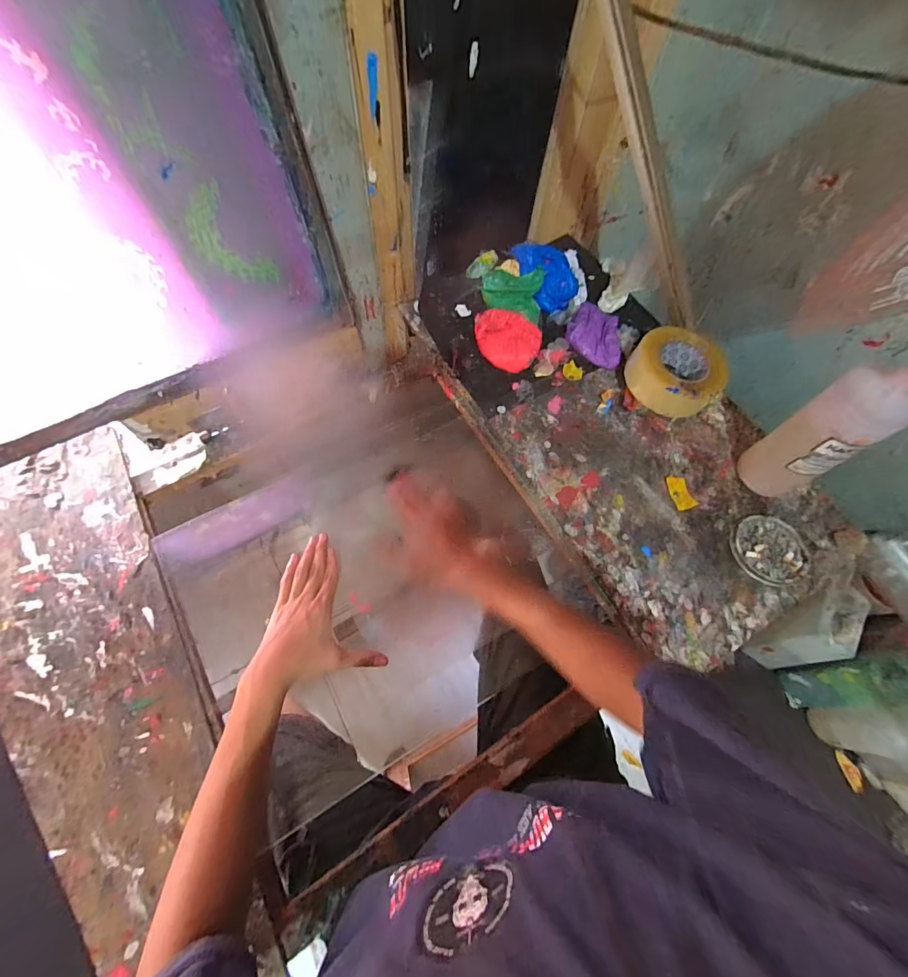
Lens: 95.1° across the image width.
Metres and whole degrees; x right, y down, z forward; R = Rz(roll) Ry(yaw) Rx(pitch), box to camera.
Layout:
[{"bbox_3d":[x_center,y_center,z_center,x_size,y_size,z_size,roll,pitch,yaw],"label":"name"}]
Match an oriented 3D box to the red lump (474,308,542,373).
[{"bbox_3d":[0.085,-0.255,0.715,0.125,0.043,0.093,23,67,7],"label":"red lump"}]

